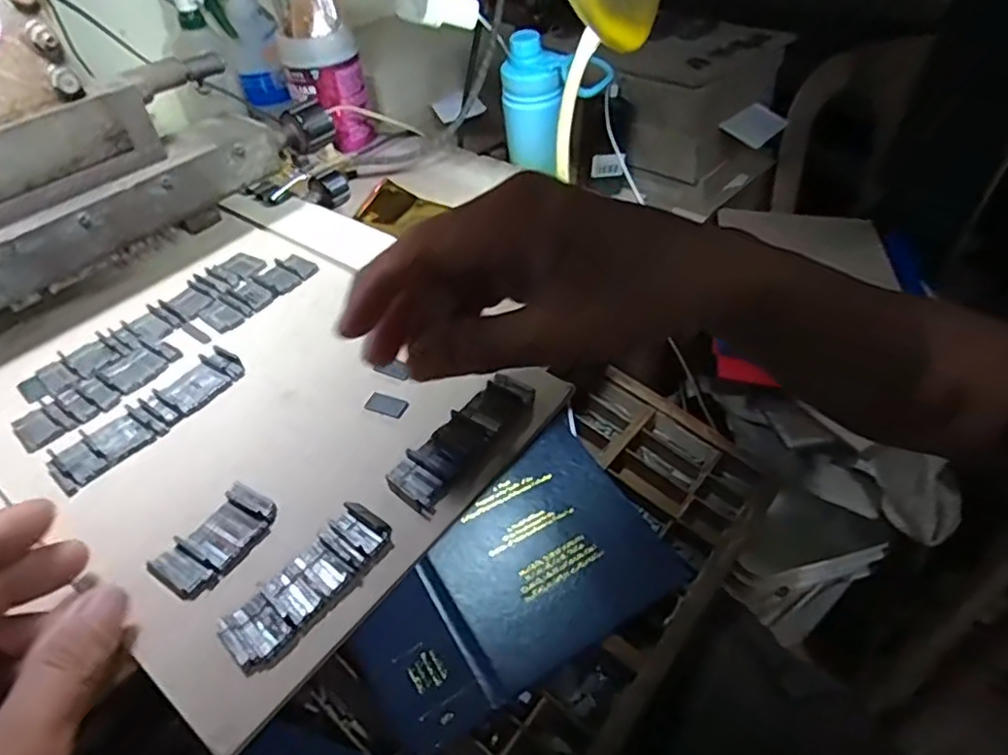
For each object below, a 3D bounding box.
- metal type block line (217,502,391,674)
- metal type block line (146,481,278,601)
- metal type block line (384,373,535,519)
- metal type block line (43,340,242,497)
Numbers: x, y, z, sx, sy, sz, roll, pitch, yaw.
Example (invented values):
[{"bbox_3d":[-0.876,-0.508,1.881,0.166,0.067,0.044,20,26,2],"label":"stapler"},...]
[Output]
[{"bbox_3d":[-0.076,0.078,0.238,0.024,0.007,0.070,27,52,28],"label":"metal type block line"},{"bbox_3d":[-0.118,0.066,0.252,0.028,0.006,0.048,21,49,23],"label":"metal type block line"},{"bbox_3d":[-0.019,0.027,0.283,0.025,0.011,0.079,26,52,27],"label":"metal type block line"},{"bbox_3d":[-0.175,0.018,0.304,0.025,0.006,0.096,26,52,27],"label":"metal type block line"}]

